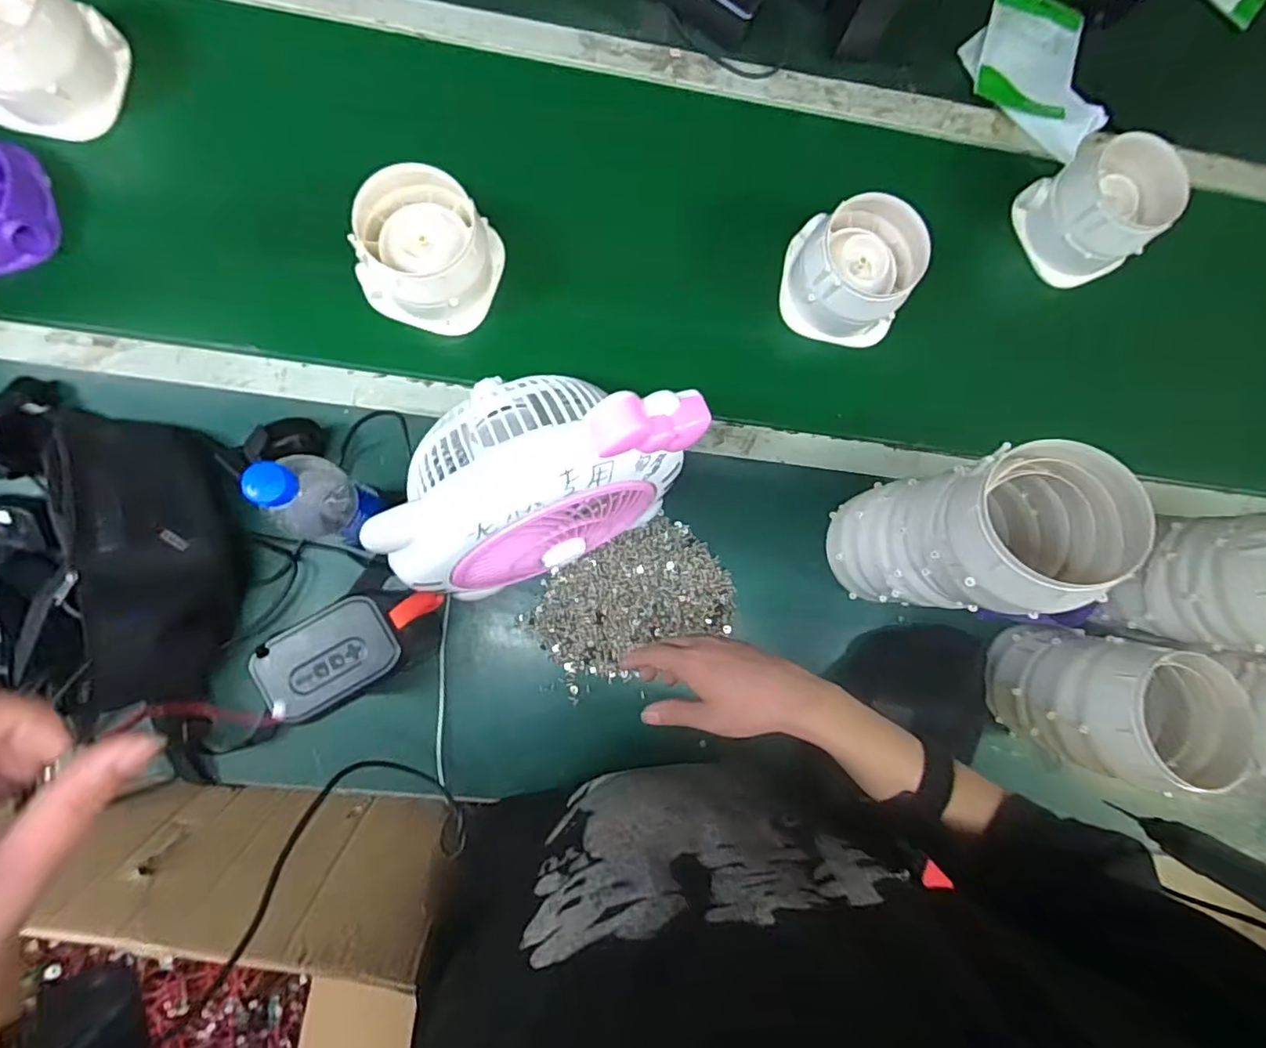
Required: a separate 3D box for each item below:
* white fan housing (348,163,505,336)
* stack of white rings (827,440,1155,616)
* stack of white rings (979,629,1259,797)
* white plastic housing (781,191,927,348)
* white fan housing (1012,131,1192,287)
[{"bbox_3d":[-0.217,-0.292,0.645,0.135,0.089,0.135,15,83,-5],"label":"white fan housing"},{"bbox_3d":[0.305,0.013,0.563,0.140,0.257,0.127,1,85,-6],"label":"stack of white rings"},{"bbox_3d":[0.476,0.175,0.606,0.154,0.188,0.122,8,84,-6],"label":"stack of white rings"},{"bbox_3d":[0.249,-0.287,0.680,0.126,0.110,0.127,10,84,-5],"label":"white plastic housing"},{"bbox_3d":[0.565,-0.382,0.730,0.136,0.111,0.137,1,85,-6],"label":"white fan housing"}]

